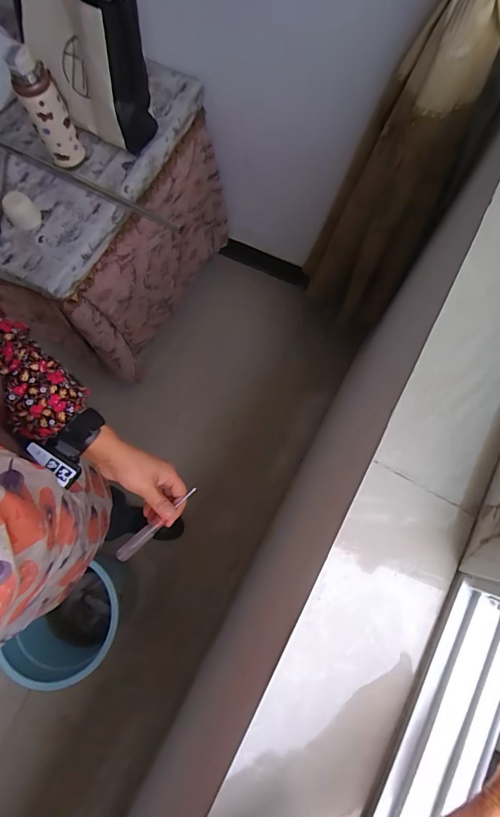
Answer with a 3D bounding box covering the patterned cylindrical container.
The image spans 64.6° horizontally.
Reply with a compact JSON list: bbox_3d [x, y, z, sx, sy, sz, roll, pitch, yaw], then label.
[{"bbox_3d":[-0.415,-0.607,0.810,0.075,0.226,0.064,-29,76,-7],"label":"patterned cylindrical container"}]

